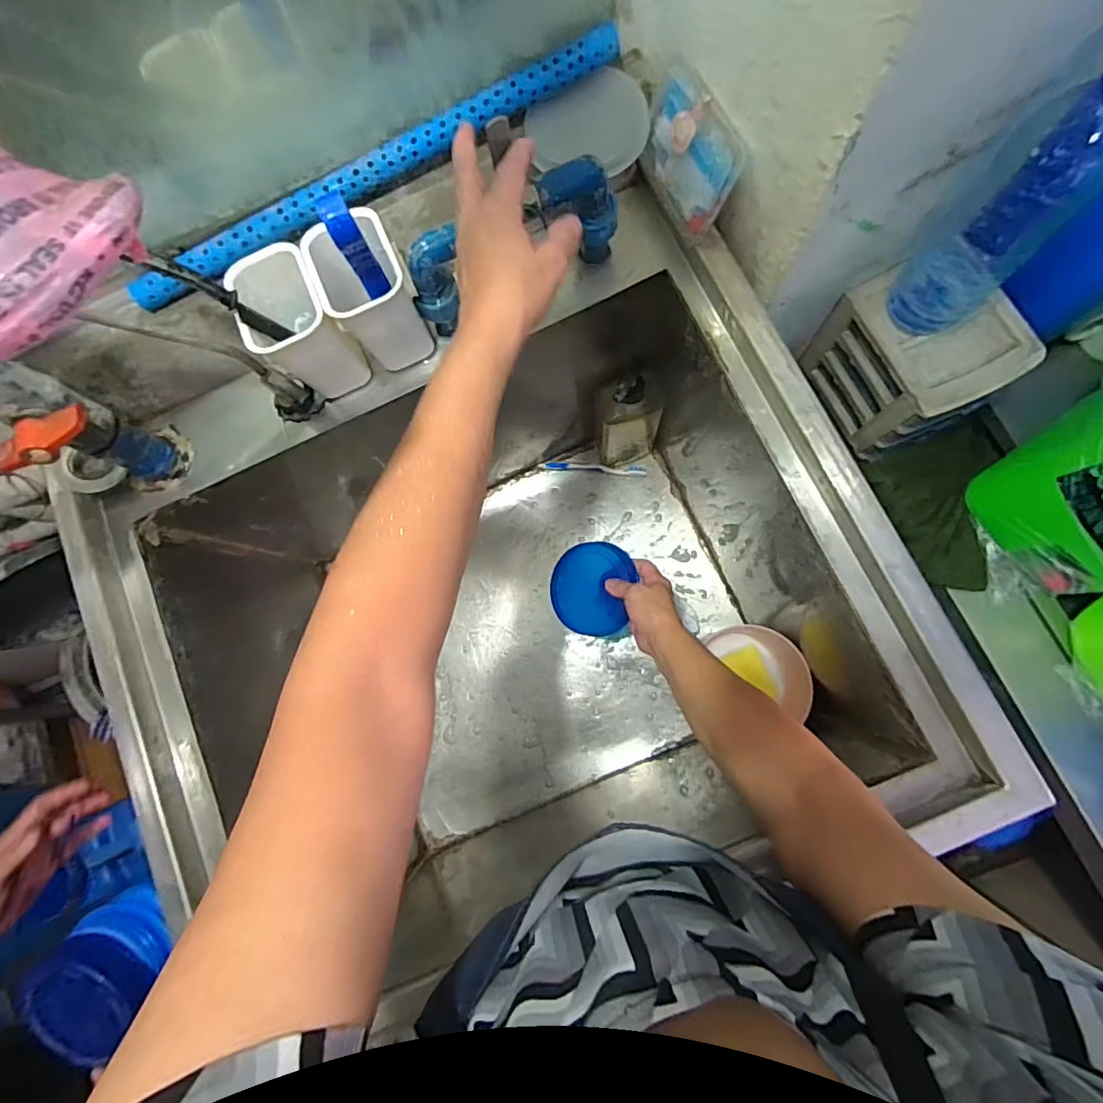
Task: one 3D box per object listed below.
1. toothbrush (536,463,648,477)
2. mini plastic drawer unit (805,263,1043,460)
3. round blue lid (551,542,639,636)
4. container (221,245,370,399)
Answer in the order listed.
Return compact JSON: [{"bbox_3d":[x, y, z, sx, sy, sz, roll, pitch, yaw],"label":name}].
[{"bbox_3d":[0.069,-0.139,0.889,0.177,0.011,0.016,3,82,6],"label":"toothbrush"},{"bbox_3d":[0.419,-0.225,0.620,0.133,0.153,0.160,-26,80,2],"label":"mini plastic drawer unit"},{"bbox_3d":[0.050,0.046,0.685,0.108,0.012,0.118,-2,85,28],"label":"round blue lid"},{"bbox_3d":[-0.225,-0.204,0.489,0.073,0.122,0.088,-26,80,2],"label":"container"}]

